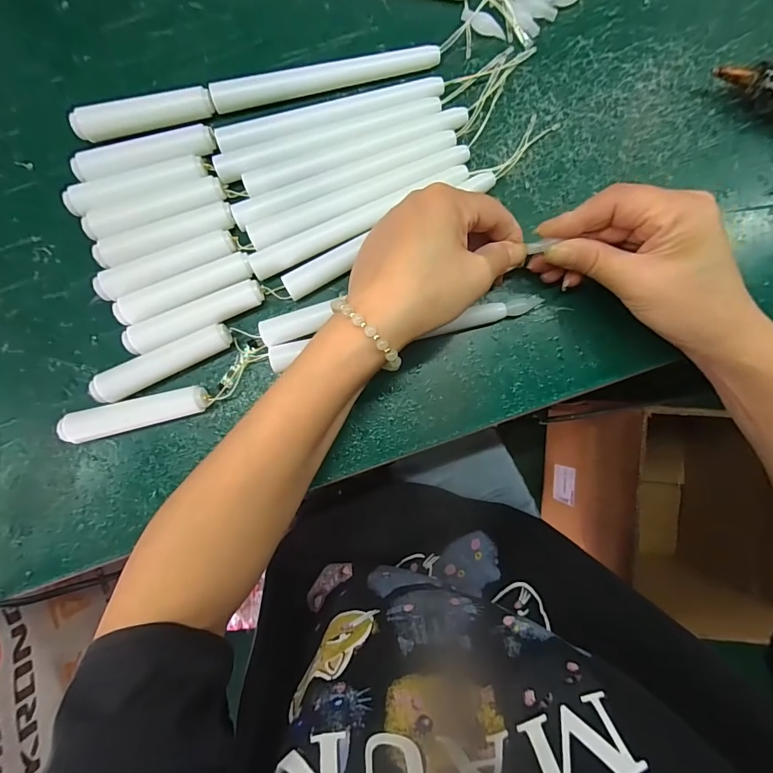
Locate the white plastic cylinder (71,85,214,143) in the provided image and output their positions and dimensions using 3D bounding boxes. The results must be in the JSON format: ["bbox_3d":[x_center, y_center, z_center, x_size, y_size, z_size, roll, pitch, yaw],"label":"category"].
[{"bbox_3d":[-0.154,-0.173,0.268,0.086,0.017,0.017,-14,87,0],"label":"white plastic cylinder"}]

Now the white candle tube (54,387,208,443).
[{"bbox_3d":[-0.158,0.015,0.264,0.090,0.018,0.021,-14,87,0],"label":"white candle tube"}]

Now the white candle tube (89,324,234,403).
[{"bbox_3d":[-0.141,-0.016,0.264,0.090,0.014,0.018,-27,87,0],"label":"white candle tube"}]

